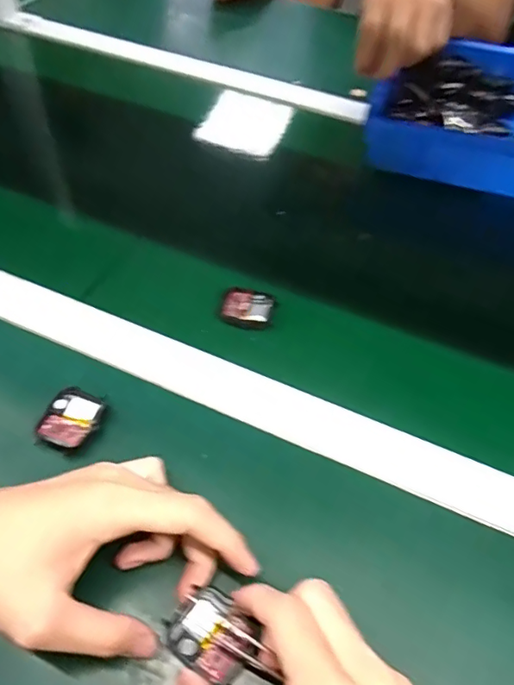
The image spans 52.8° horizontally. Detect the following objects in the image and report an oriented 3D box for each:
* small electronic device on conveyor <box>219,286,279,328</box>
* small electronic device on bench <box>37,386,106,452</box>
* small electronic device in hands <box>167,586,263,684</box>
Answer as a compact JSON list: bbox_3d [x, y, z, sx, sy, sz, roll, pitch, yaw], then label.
[{"bbox_3d":[-0.007,-0.030,0.442,0.043,0.013,0.038,14,53,7],"label":"small electronic device on conveyor"},{"bbox_3d":[-0.128,0.053,0.362,0.035,0.010,0.042,18,54,10],"label":"small electronic device on bench"},{"bbox_3d":[-0.024,0.162,0.284,0.044,0.018,0.037,30,57,18],"label":"small electronic device in hands"}]

